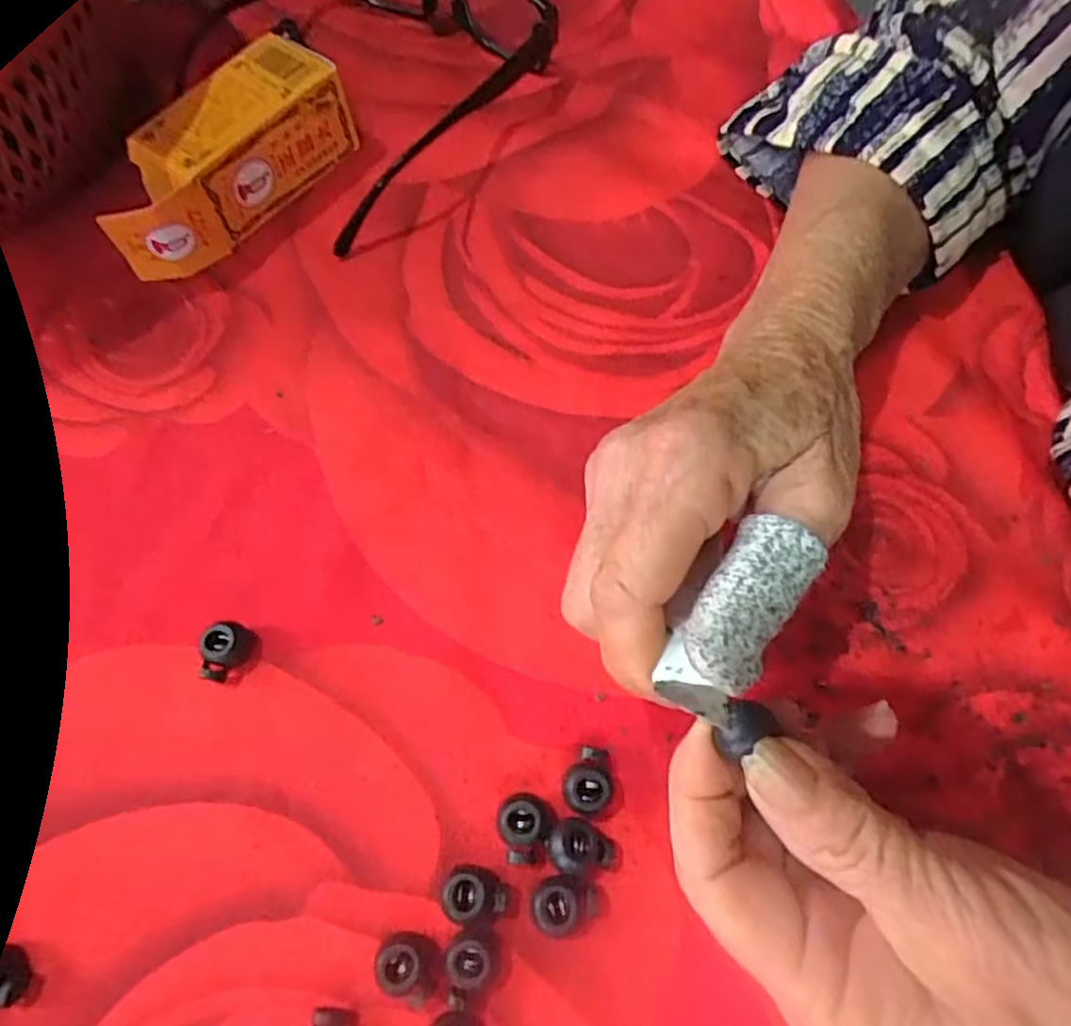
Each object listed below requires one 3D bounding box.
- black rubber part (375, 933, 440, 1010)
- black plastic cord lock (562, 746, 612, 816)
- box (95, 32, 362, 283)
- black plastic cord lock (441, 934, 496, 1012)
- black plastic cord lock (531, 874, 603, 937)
[{"bbox_3d":[-0.036,0.127,0.203,0.017,0.013,0.014,17,68,10],"label":"black rubber part"},{"bbox_3d":[0.016,0.081,0.221,0.014,0.007,0.019,-2,66,1],"label":"black plastic cord lock"},{"bbox_3d":[-0.129,-0.144,0.300,0.038,0.041,0.110,39,73,17],"label":"box"},{"bbox_3d":[-0.017,0.125,0.203,0.015,0.012,0.012,9,67,6],"label":"black plastic cord lock"},{"bbox_3d":[0.009,0.113,0.208,0.020,0.011,0.015,4,67,4],"label":"black plastic cord lock"}]

